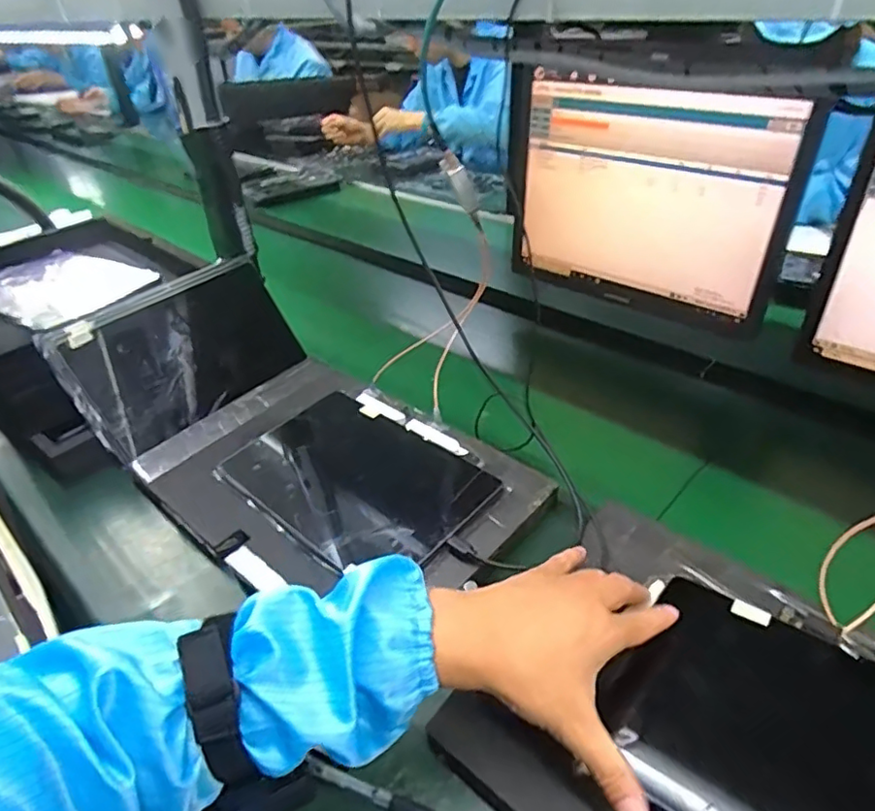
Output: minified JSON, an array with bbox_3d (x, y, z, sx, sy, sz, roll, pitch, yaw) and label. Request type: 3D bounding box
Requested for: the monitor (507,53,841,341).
[{"bbox_3d":[0.259,-0.264,0.756,0.365,0.273,0.046,27,47,35],"label":"monitor"}]

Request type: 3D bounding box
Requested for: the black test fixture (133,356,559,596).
[{"bbox_3d":[-0.114,0.068,0.601,0.382,0.033,0.254,26,46,34],"label":"black test fixture"}]

